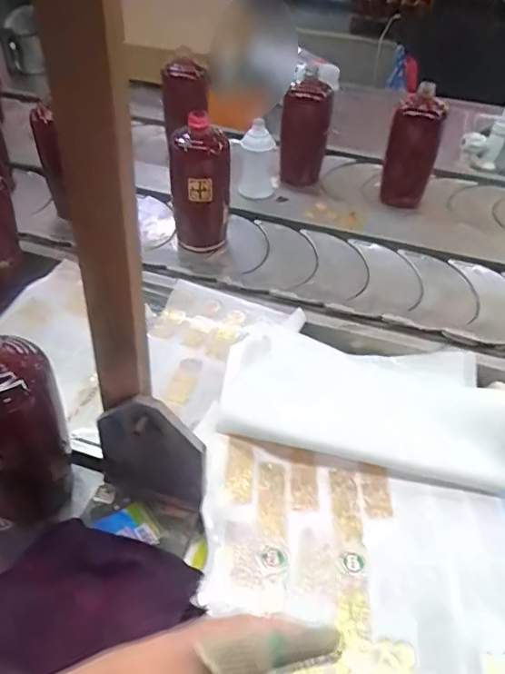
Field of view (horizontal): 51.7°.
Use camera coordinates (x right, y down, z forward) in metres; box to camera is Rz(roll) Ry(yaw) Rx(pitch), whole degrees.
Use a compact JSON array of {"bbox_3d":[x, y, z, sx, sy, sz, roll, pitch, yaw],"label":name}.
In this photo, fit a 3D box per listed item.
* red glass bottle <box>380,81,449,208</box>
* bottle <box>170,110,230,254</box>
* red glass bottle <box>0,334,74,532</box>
[{"bbox_3d":[0.270,-0.316,0.873,0.084,0.165,0.073,17,44,15],"label":"red glass bottle"},{"bbox_3d":[-0.073,-0.214,0.734,0.077,0.174,0.066,-4,43,-7],"label":"bottle"},{"bbox_3d":[-0.198,0.074,0.432,0.079,0.179,0.068,-17,46,-21],"label":"red glass bottle"}]

